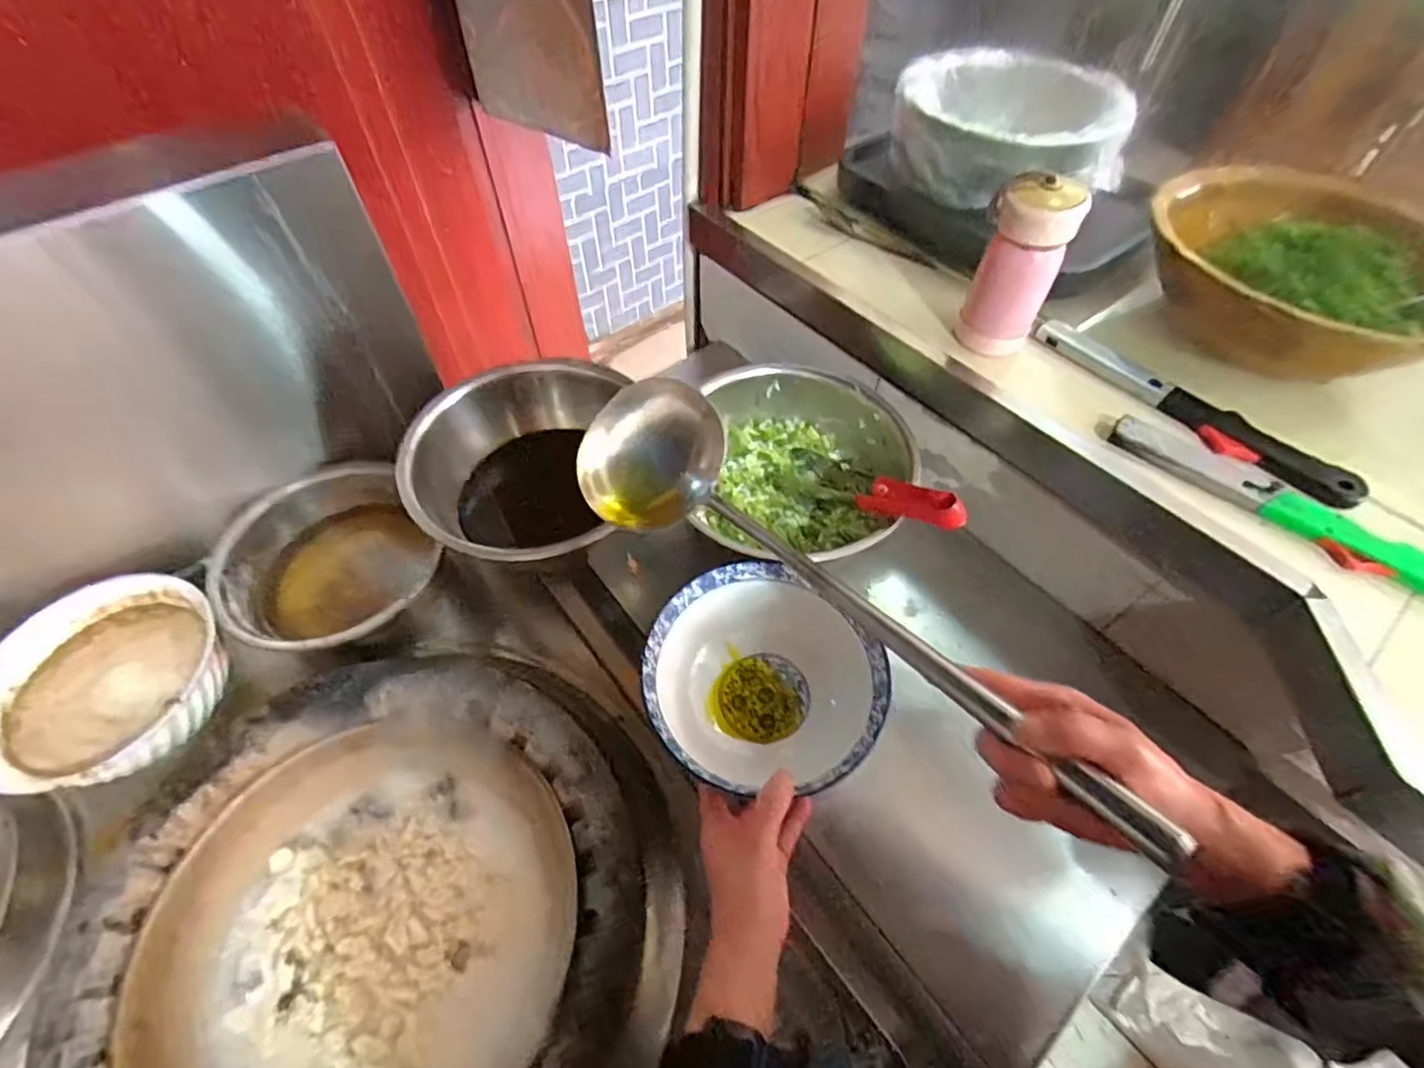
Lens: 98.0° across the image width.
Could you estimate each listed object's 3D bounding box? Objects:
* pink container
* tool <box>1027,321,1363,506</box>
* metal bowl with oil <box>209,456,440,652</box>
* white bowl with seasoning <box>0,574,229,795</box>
[{"bbox_3d":[0.277,-0.244,0.564,0.070,0.147,0.062,24,59,17],"label":"pink container"},{"bbox_3d":[0.427,-0.116,0.564,0.039,0.023,0.285,-36,61,-21],"label":"tool"},{"bbox_3d":[-0.404,0.031,0.659,0.177,0.120,0.204,19,58,15],"label":"metal bowl with oil"},{"bbox_3d":[-0.549,0.139,0.575,0.182,0.076,0.191,-1,55,1],"label":"white bowl with seasoning"}]

